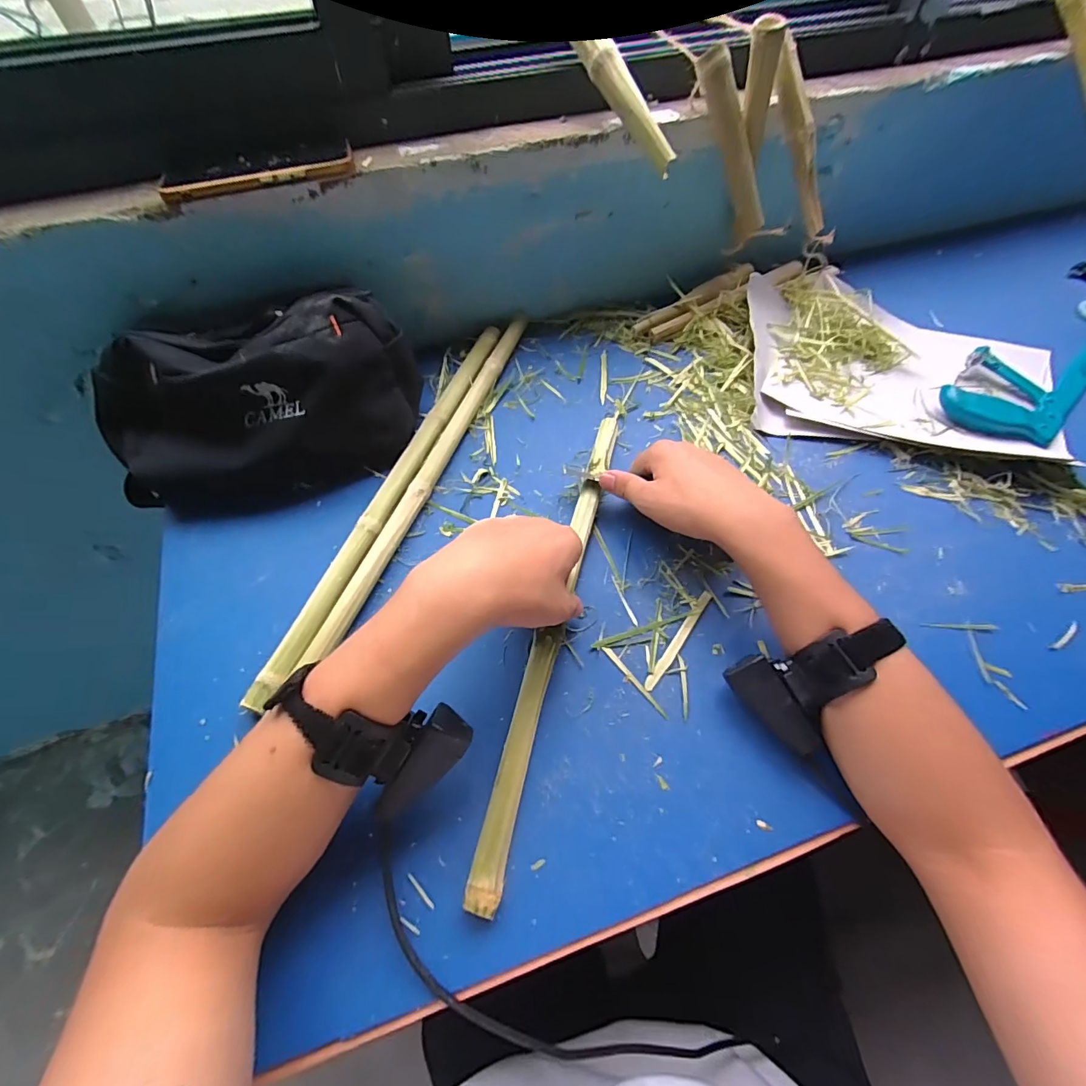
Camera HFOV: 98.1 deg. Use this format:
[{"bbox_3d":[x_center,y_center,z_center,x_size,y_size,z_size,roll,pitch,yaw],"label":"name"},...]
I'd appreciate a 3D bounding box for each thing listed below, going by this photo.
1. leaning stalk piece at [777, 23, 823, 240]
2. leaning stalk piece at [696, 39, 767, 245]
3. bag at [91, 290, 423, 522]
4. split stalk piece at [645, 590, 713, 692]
[{"bbox_3d":[0.276,-0.424,0.503,0.020,0.176,0.022,-45,33,-21],"label":"leaning stalk piece"},{"bbox_3d":[0.199,-0.411,0.491,0.029,0.164,0.023,14,55,49],"label":"leaning stalk piece"},{"bbox_3d":[-0.270,-0.130,0.449,0.300,0.122,0.122,-14,60,-7],"label":"bag"},{"bbox_3d":[0.114,0.079,0.390,0.010,0.004,0.103,33,64,20],"label":"split stalk piece"}]

